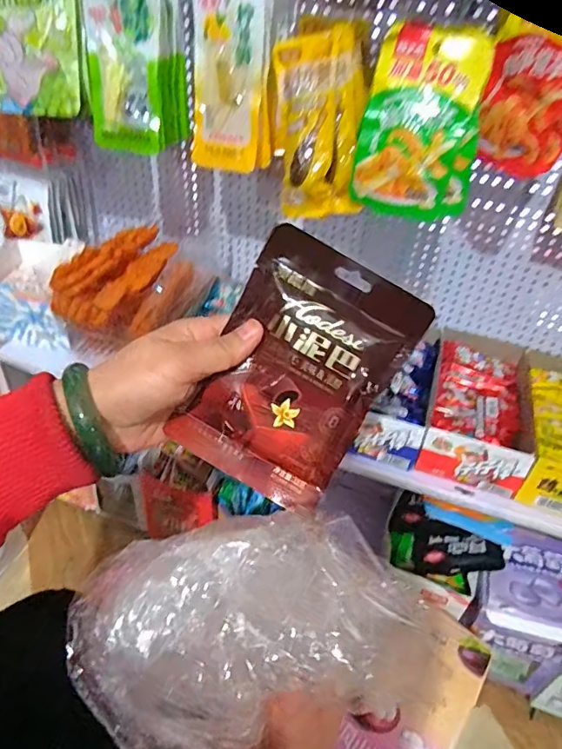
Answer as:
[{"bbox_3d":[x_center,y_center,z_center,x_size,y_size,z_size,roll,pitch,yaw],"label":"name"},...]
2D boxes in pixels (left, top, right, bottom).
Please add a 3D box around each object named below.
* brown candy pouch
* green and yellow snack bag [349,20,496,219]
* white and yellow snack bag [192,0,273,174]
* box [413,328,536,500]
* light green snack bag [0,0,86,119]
[{"bbox_3d":[0.009,0.001,0.326,0.108,0.158,0.009,30,10,1],"label":"brown candy pouch"},{"bbox_3d":[0.140,-0.242,0.505,0.116,0.157,0.047,15,40,10],"label":"green and yellow snack bag"},{"bbox_3d":[-0.059,-0.332,0.585,0.082,0.180,0.028,9,39,2],"label":"white and yellow snack bag"},{"bbox_3d":[0.270,0.037,0.705,0.125,0.063,0.265,16,40,11],"label":"box"},{"bbox_3d":[-0.280,-0.384,0.577,0.116,0.166,0.016,12,27,2],"label":"light green snack bag"}]

